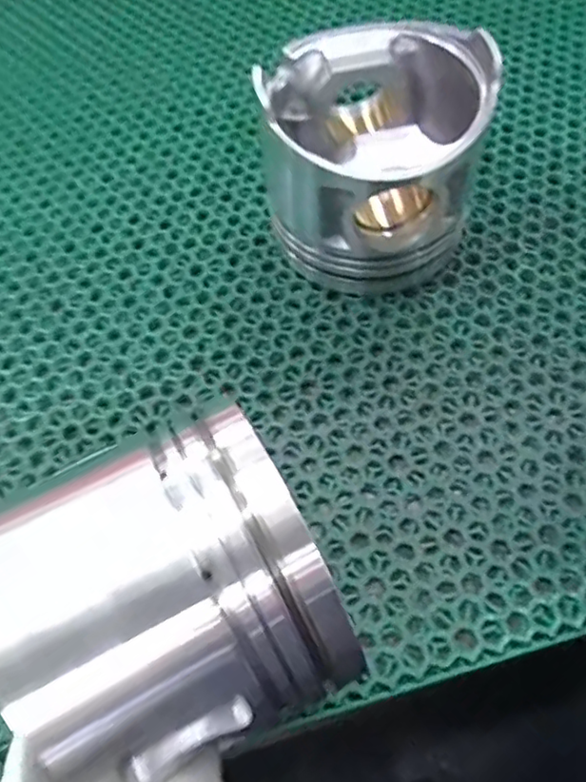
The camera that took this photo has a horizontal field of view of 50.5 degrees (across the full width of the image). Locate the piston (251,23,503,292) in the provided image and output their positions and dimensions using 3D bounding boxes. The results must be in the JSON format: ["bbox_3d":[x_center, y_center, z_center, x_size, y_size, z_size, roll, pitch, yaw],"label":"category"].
[{"bbox_3d":[0.042,-0.120,0.330,0.108,0.095,0.106,12,64,9],"label":"piston"}]

